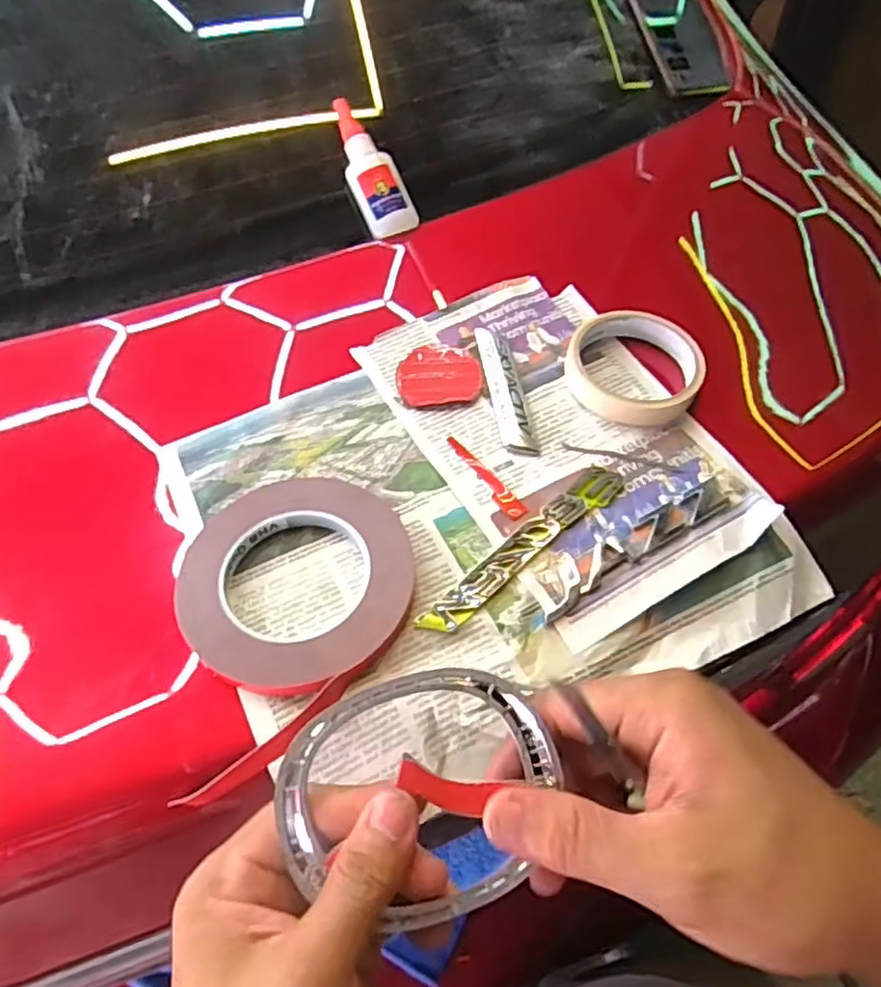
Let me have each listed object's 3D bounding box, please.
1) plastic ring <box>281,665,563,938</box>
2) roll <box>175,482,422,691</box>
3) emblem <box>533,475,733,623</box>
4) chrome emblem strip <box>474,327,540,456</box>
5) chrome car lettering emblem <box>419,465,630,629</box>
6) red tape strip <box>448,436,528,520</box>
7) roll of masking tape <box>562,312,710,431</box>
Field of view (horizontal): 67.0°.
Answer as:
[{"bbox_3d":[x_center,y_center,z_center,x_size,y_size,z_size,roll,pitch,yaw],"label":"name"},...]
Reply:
[{"bbox_3d":[-0.007,0.109,0.241,0.100,0.005,0.083,-18,78,-1],"label":"plastic ring"},{"bbox_3d":[-0.079,0.042,0.364,0.123,0.019,0.135,-2,53,2],"label":"roll"},{"bbox_3d":[0.106,0.024,0.381,0.133,0.009,0.035,-28,56,-17],"label":"emblem"},{"bbox_3d":[0.043,-0.072,0.445,0.022,0.004,0.109,-9,58,-4],"label":"chrome emblem strip"},{"bbox_3d":[0.050,0.028,0.375,0.153,0.006,0.022,-37,59,-22],"label":"chrome car lettering emblem"},{"bbox_3d":[0.026,-0.011,0.406,0.013,0.006,0.072,-29,56,-18],"label":"red tape strip"},{"bbox_3d":[0.130,-0.086,0.443,0.086,0.019,0.085,-31,57,-19],"label":"roll of masking tape"}]

